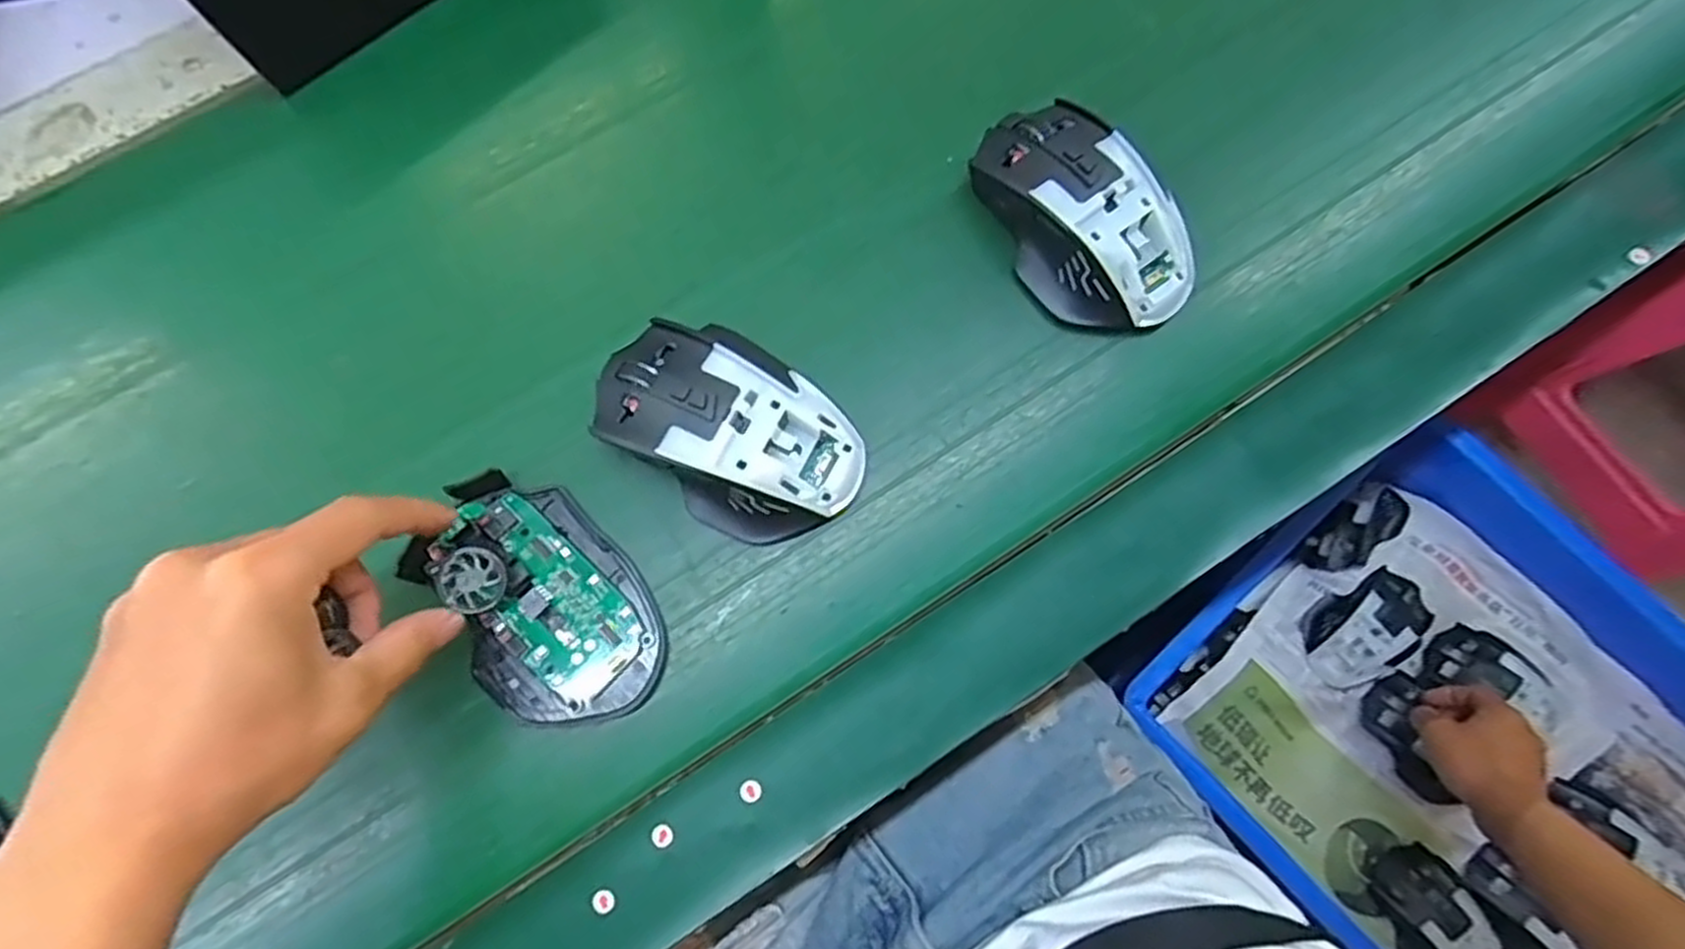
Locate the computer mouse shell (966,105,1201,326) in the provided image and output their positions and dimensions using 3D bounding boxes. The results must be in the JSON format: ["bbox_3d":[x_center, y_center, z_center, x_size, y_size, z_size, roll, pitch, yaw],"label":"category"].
[{"bbox_3d":[0.107,-0.116,0.355,0.064,0.040,0.111,-32,79,-7],"label":"computer mouse shell"}]

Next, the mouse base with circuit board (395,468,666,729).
[{"bbox_3d":[-0.125,0.050,0.323,0.071,0.023,0.112,-35,79,-8],"label":"mouse base with circuit board"}]

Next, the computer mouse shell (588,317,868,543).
[{"bbox_3d":[-0.048,-0.019,0.333,0.116,0.037,0.073,29,79,7],"label":"computer mouse shell"}]

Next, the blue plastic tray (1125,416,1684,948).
[{"bbox_3d":[0.592,0.296,0.648,0.409,0.075,0.641,-41,80,-9],"label":"blue plastic tray"}]

